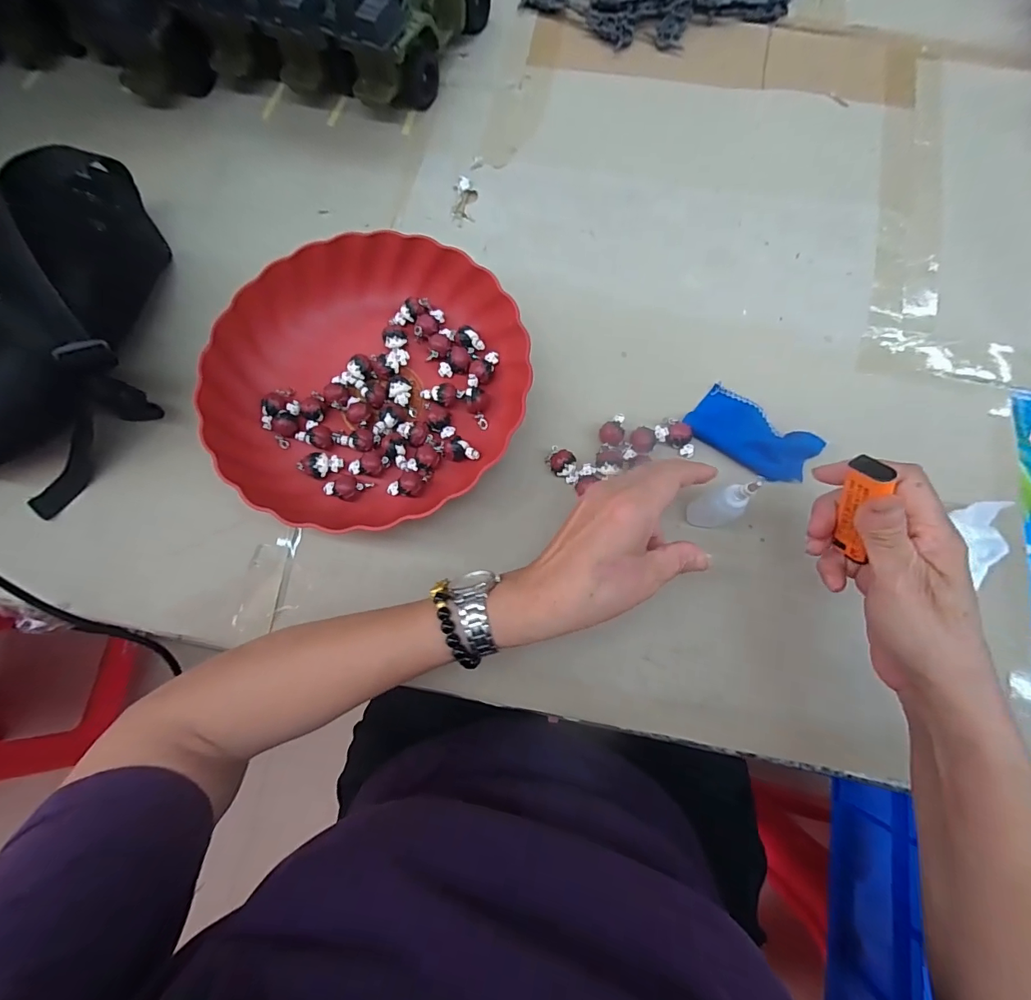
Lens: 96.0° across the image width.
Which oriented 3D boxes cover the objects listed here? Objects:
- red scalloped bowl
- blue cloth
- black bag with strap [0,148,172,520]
[{"bbox_3d":[-0.117,-0.098,0.375,0.237,0.053,0.223,0,76,1],"label":"red scalloped bowl"},{"bbox_3d":[0.191,-0.052,0.376,0.096,0.010,0.053,36,79,9],"label":"blue cloth"},{"bbox_3d":[-0.387,-0.149,0.363,0.155,0.096,0.282,-8,76,-1],"label":"black bag with strap"}]

